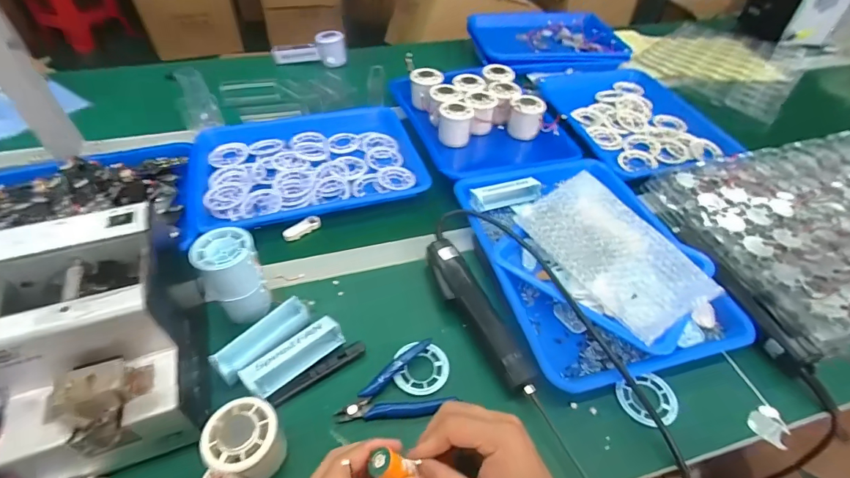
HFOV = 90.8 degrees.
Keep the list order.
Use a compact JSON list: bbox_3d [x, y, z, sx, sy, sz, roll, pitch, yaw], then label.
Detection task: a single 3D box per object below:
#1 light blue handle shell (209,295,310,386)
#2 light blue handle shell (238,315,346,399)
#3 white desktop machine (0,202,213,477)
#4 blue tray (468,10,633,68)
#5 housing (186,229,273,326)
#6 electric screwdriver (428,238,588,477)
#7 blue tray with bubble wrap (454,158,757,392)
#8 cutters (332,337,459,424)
[{"bbox_3d":[-0.170,0.106,0.444,0.027,0.032,0.104,29,52,23],"label":"light blue handle shell"},{"bbox_3d":[-0.133,0.120,0.432,0.103,0.025,0.034,-33,56,-28],"label":"light blue handle shell"},{"bbox_3d":[-0.285,0.089,0.370,0.130,0.147,0.171,-14,49,-15],"label":"white desktop machine"},{"bbox_3d":[0.283,-0.486,1.002,0.330,0.043,0.283,-2,47,-5],"label":"blue tray"},{"bbox_3d":[-0.204,0.041,0.452,0.056,0.097,0.054,-20,51,-20],"label":"housing"},{"bbox_3d":[0.081,0.115,0.444,0.048,0.030,0.319,-18,50,-18],"label":"electric screwdriver"},{"bbox_3d":[0.205,0.000,0.535,0.256,0.061,0.346,-10,48,-11],"label":"blue tray with bubble wrap"},{"bbox_3d":[-0.032,0.152,0.417,0.111,0.014,0.065,-19,51,-19],"label":"cutters"}]

